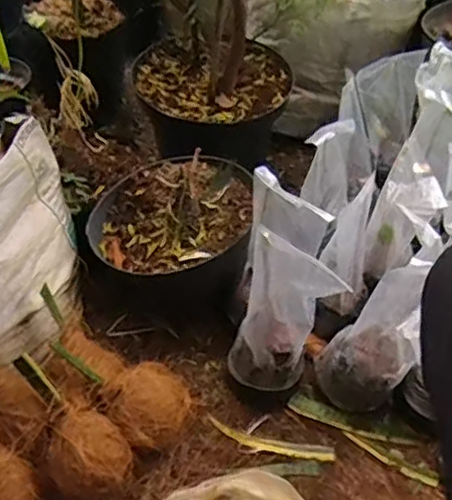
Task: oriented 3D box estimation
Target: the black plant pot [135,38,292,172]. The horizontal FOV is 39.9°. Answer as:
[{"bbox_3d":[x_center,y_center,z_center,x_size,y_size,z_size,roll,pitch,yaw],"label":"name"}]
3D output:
[{"bbox_3d":[-0.027,-0.230,1.136,0.267,0.205,0.219,9,52,8],"label":"black plant pot"}]

